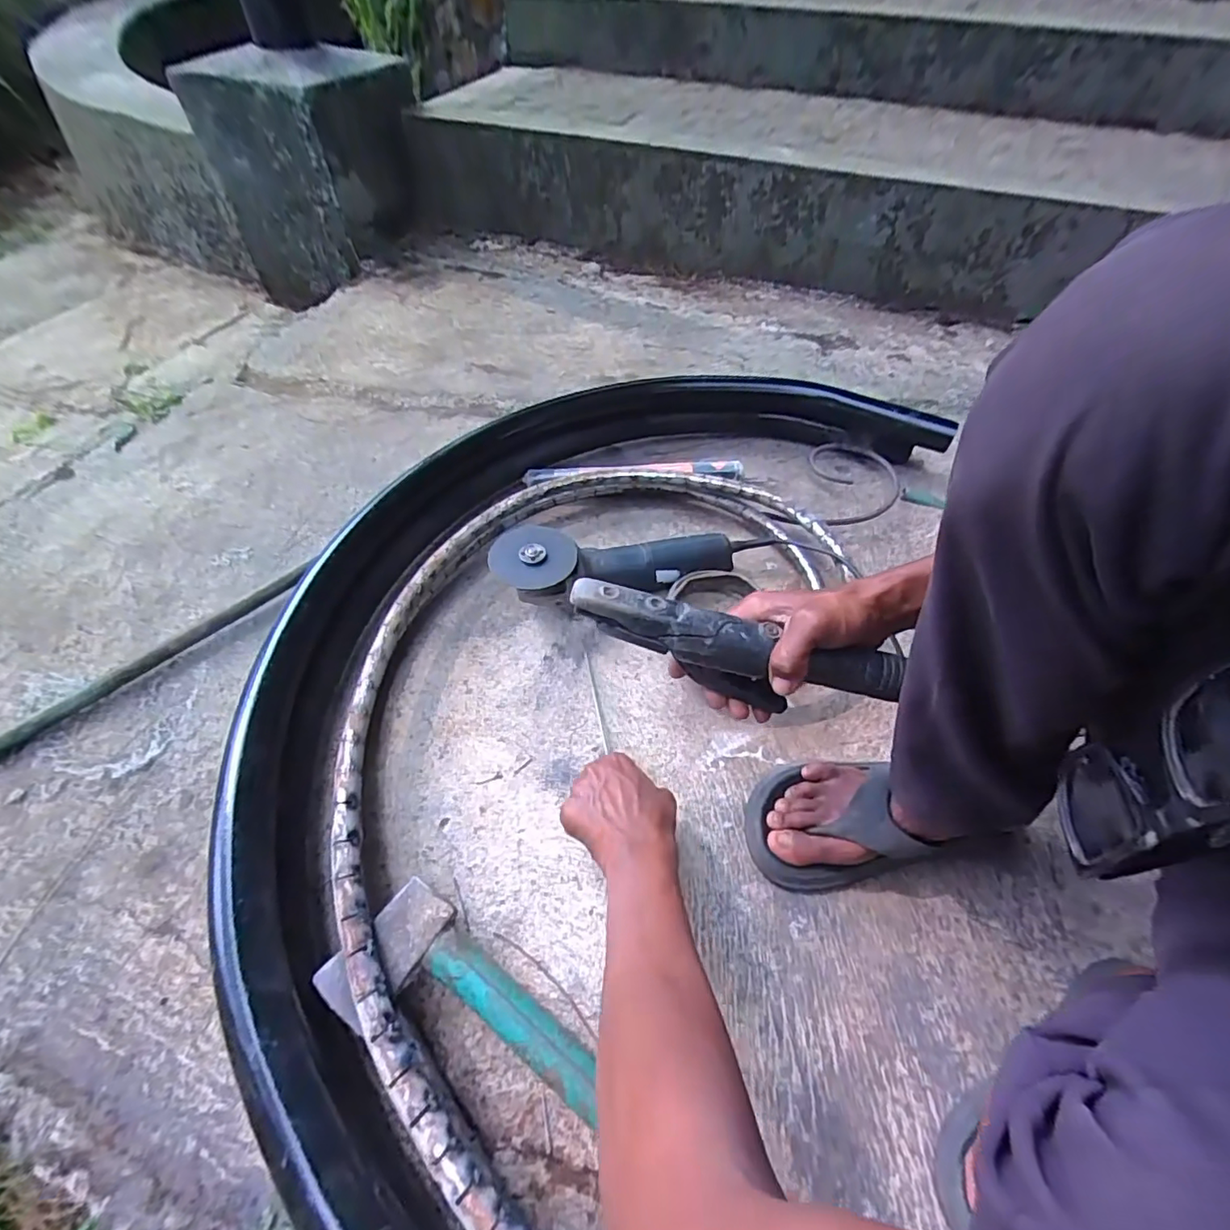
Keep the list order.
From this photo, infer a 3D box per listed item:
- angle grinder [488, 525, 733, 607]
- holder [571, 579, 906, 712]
[{"bbox_3d":[0.003,-0.061,0.662,0.285,0.095,0.081,-11,54,-10],"label":"angle grinder"},{"bbox_3d":[0.083,0.027,0.412,0.235,0.066,0.028,16,53,-3],"label":"holder"}]

